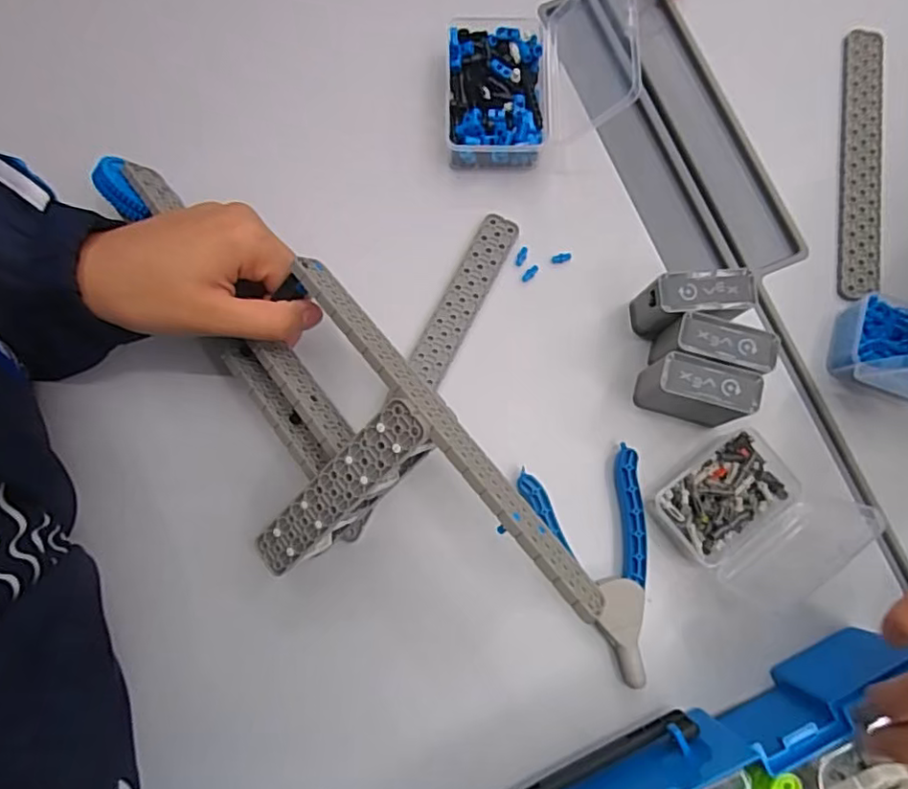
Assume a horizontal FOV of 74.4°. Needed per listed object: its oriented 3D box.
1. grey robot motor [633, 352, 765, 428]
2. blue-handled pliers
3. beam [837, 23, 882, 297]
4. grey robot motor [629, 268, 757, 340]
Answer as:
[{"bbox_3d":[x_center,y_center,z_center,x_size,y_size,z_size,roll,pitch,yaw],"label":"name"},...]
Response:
[{"bbox_3d":[0.139,-0.002,0.352,0.061,0.052,0.024,16,79,2],"label":"grey robot motor"},{"bbox_3d":[0.088,0.101,0.349,0.070,0.016,0.128,-14,80,-4],"label":"blue-handled pliers"},{"bbox_3d":[0.277,-0.159,0.406,0.027,0.005,0.197,9,79,1],"label":"beam"},{"bbox_3d":[0.139,-0.052,0.360,0.062,0.055,0.024,-3,79,-2],"label":"grey robot motor"}]

